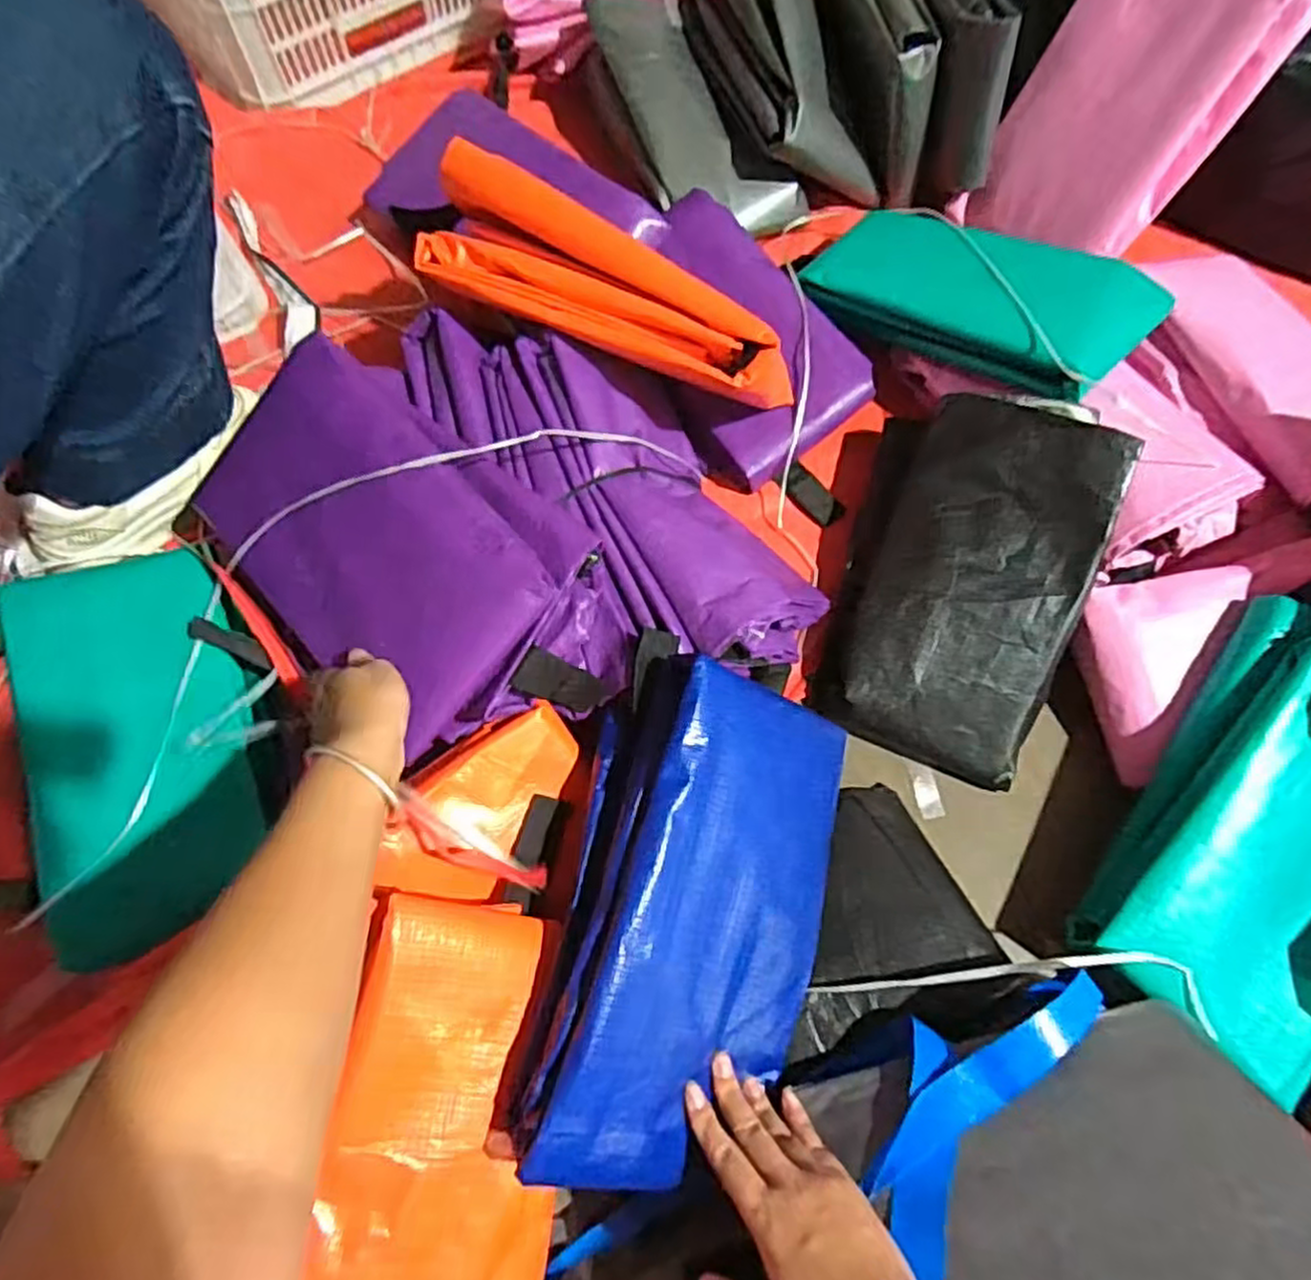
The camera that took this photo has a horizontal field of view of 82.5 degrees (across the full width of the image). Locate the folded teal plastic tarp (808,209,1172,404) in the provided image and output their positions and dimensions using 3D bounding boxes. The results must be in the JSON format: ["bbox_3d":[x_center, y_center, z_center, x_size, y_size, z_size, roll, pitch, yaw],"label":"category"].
[{"bbox_3d":[0.315,-0.345,0.743,0.315,0.054,0.195,34,66,24],"label":"folded teal plastic tarp"}]

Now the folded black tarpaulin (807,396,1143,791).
[{"bbox_3d":[0.267,-0.050,0.651,0.194,0.063,0.323,17,87,11],"label":"folded black tarpaulin"}]

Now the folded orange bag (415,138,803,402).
[{"bbox_3d":[-0.040,-0.289,0.594,0.337,0.066,0.095,24,69,9],"label":"folded orange bag"}]

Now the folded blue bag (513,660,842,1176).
[{"bbox_3d":[0.030,0.183,0.502,0.170,0.063,0.309,27,70,-27],"label":"folded blue bag"}]

